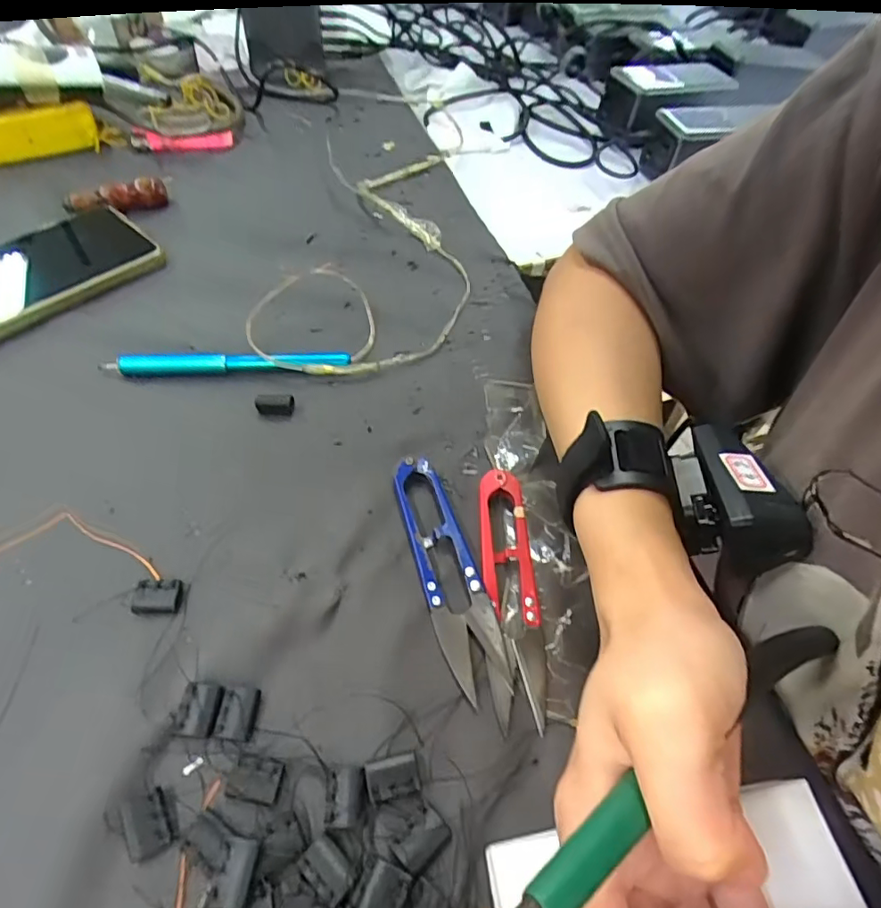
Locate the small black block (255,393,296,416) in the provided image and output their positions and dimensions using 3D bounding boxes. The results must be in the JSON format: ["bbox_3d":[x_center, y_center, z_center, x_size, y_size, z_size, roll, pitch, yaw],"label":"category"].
[{"bbox_3d":[-0.092,-0.028,0.304,0.020,0.010,0.008,2,56,-2],"label":"small black block"}]

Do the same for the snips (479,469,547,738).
[{"bbox_3d":[0.032,0.060,0.252,0.025,0.010,0.115,-1,56,-4],"label":"snips"}]

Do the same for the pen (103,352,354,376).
[{"bbox_3d":[-0.123,-0.053,0.320,0.137,0.010,0.009,-1,56,-4],"label":"pen"}]

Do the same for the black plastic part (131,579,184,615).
[{"bbox_3d":[-0.127,0.063,0.245,0.021,0.004,0.015,0,56,-3],"label":"black plastic part"}]

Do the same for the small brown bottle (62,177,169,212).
[{"bbox_3d":[-0.238,-0.188,0.400,0.070,0.017,0.021,-13,58,-11],"label":"small brown bottle"}]

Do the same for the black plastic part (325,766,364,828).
[{"bbox_3d":[-0.036,0.128,0.206,0.013,0.004,0.019,2,56,-2],"label":"black plastic part"}]

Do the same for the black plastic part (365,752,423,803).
[{"bbox_3d":[-0.018,0.123,0.209,0.020,0.005,0.014,-9,57,-9],"label":"black plastic part"}]

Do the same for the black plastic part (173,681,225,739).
[{"bbox_3d":[-0.097,0.103,0.220,0.015,0.005,0.019,6,56,1],"label":"black plastic part"}]

